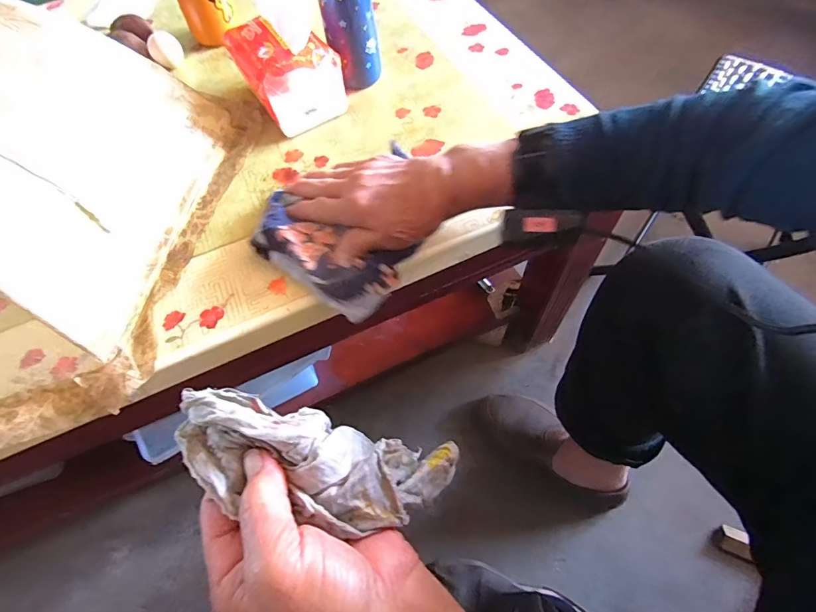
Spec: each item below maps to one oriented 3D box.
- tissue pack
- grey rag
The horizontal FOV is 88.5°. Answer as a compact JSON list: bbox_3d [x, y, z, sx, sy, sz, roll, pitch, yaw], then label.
[{"bbox_3d":[-0.150,-0.295,0.520,0.105,0.075,0.136,-29,63,-12],"label":"tissue pack"},{"bbox_3d":[-0.053,0.094,0.251,0.166,0.050,0.062,16,62,-6],"label":"grey rag"}]

